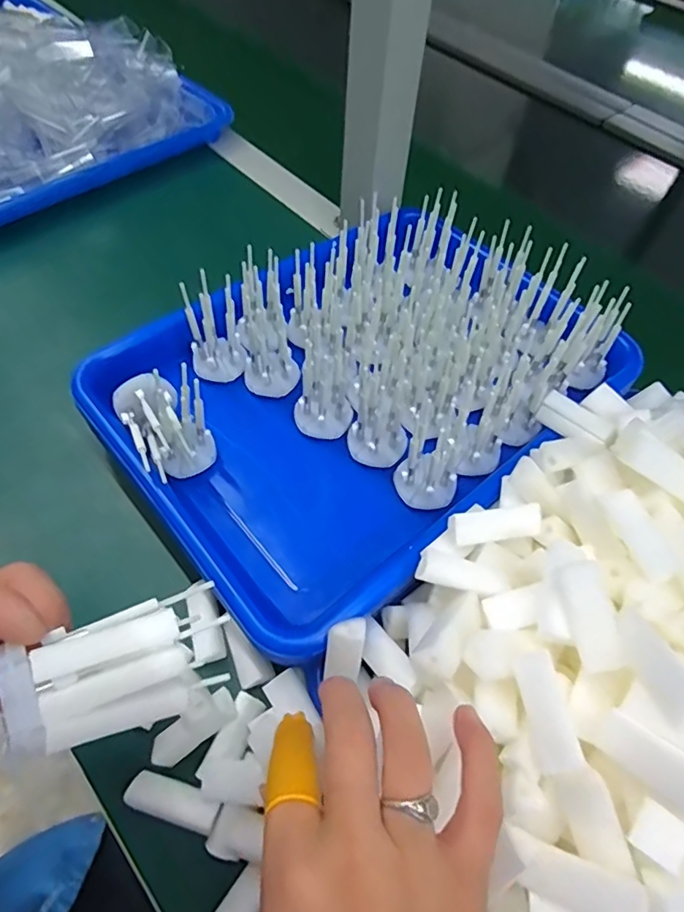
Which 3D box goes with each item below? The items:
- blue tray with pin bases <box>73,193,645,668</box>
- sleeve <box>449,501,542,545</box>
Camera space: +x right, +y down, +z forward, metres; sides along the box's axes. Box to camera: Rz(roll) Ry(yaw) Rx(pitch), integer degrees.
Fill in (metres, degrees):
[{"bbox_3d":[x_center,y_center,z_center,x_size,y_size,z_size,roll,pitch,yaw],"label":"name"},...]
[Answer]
[{"bbox_3d":[0.019,-0.060,0.374,0.334,0.064,0.246,-36,66,-24],"label":"blue tray with pin bases"},{"bbox_3d":[0.080,0.036,0.283,0.046,0.015,0.013,-4,57,-7],"label":"sleeve"}]

